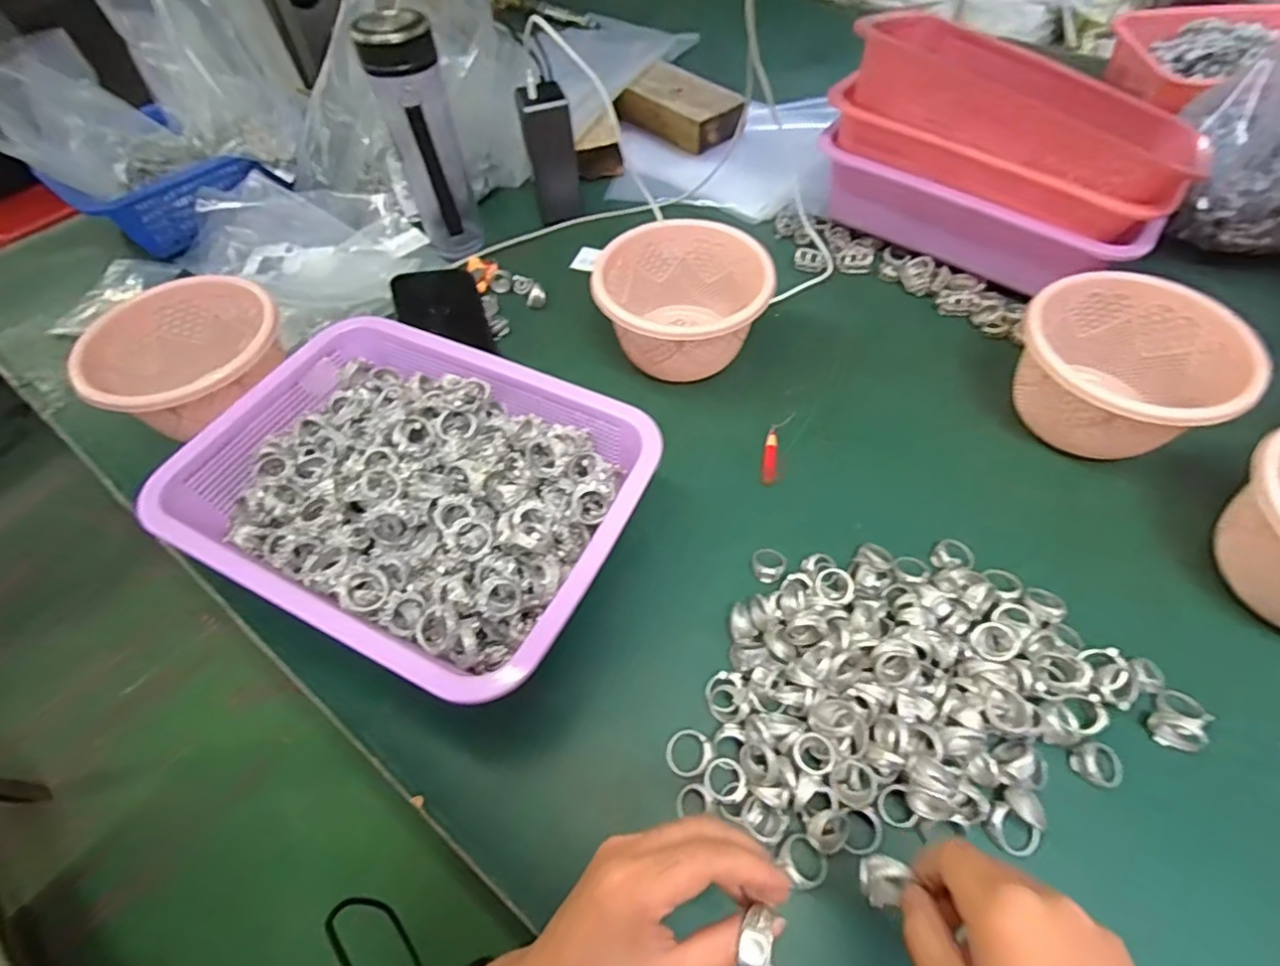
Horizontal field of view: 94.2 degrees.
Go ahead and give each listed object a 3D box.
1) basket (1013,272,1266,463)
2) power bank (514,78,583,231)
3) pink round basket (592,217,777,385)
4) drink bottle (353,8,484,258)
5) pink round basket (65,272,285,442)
[{"bbox_3d":[0.366,-0.081,0.462,0.127,0.088,0.138,-2,57,3],"label":"basket"},{"bbox_3d":[-0.096,-0.362,0.656,0.049,0.131,0.057,-8,56,-1],"label":"power bank"},{"bbox_3d":[0.039,-0.155,0.533,0.141,0.086,0.138,-2,57,3],"label":"pink round basket"},{"bbox_3d":[-0.204,-0.321,0.577,0.070,0.205,0.055,-21,58,-9],"label":"drink bottle"},{"bbox_3d":[-0.362,-0.099,0.490,0.135,0.073,0.140,-2,57,3],"label":"pink round basket"}]

